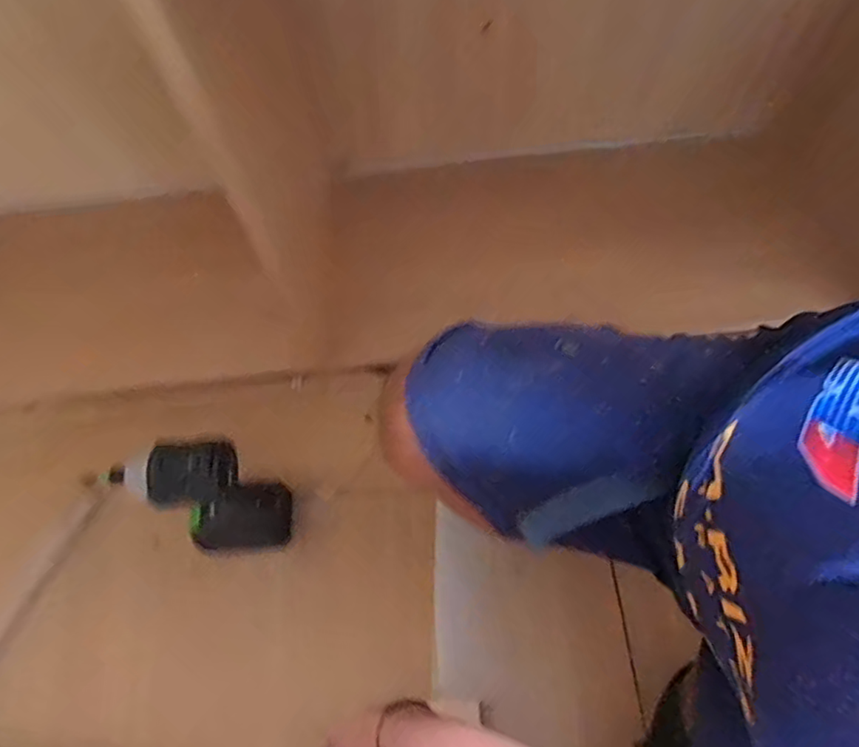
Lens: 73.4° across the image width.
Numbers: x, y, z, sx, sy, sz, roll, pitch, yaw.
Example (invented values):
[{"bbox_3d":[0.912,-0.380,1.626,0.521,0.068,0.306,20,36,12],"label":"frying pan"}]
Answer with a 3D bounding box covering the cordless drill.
[{"bbox_3d":[-0.245,0.147,0.663,0.124,0.241,0.067,-6,64,0],"label":"cordless drill"}]

